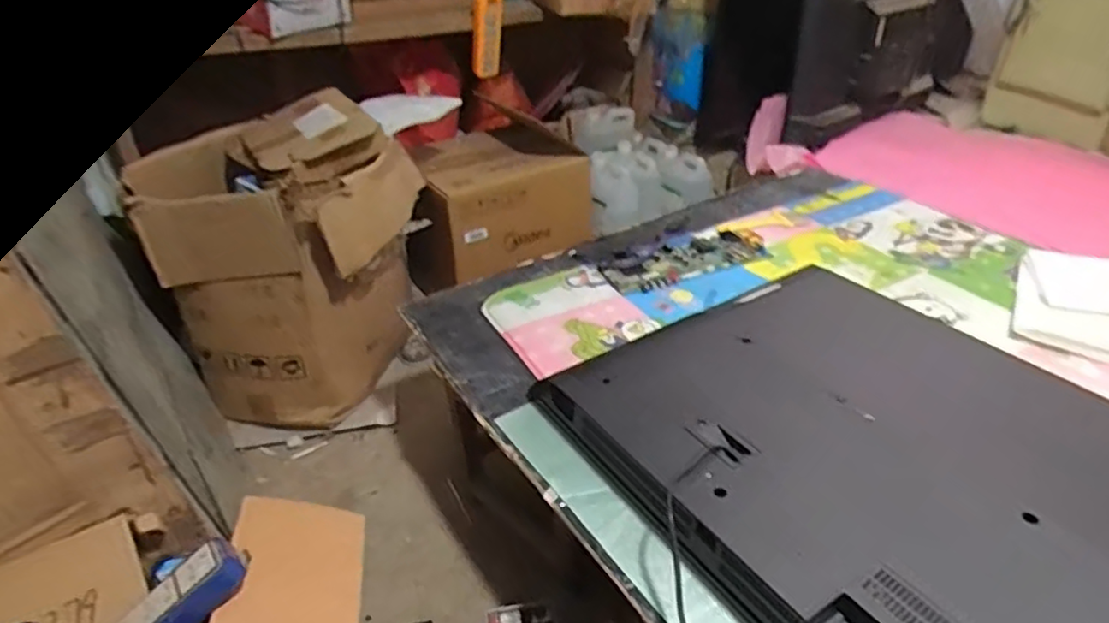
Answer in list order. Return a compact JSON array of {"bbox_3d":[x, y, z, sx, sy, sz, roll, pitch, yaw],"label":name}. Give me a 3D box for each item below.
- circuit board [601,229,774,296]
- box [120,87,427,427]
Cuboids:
[{"bbox_3d":[0.222,-0.096,1.141,0.297,0.017,0.136,-15,35,-20],"label":"circuit board"},{"bbox_3d":[-0.460,-0.081,1.242,0.348,0.491,0.362,2,33,4],"label":"box"}]

